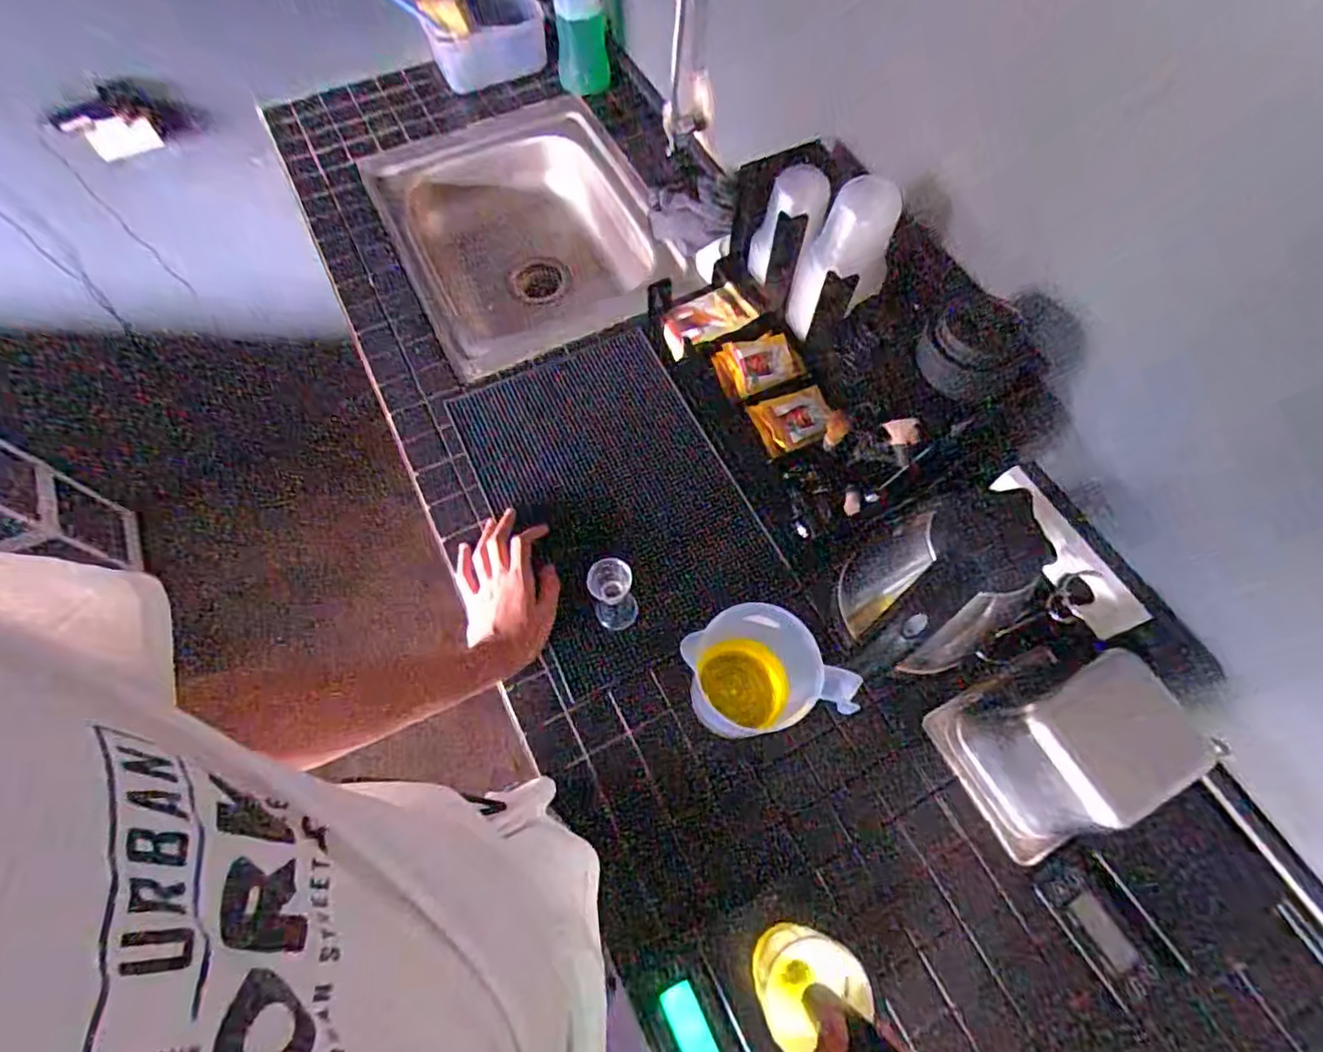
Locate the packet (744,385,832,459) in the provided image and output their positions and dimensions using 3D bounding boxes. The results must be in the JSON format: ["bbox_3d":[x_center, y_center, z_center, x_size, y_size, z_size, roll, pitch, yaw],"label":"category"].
[{"bbox_3d":[0.150,-0.120,0.715,0.086,0.018,0.073,-17,66,5],"label":"packet"}]

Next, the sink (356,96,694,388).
[{"bbox_3d":[-0.209,-0.460,1.019,0.403,0.170,0.494,-25,69,-12],"label":"sink"}]

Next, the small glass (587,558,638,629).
[{"bbox_3d":[-0.051,0.074,0.661,0.046,0.094,0.049,0,66,-1],"label":"small glass"}]

